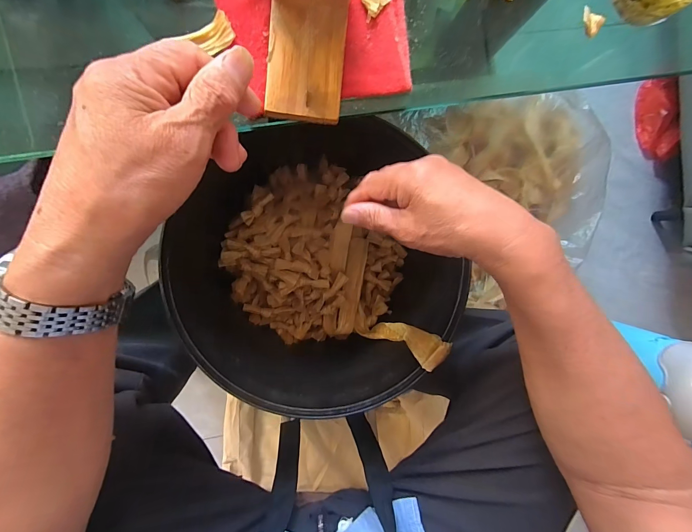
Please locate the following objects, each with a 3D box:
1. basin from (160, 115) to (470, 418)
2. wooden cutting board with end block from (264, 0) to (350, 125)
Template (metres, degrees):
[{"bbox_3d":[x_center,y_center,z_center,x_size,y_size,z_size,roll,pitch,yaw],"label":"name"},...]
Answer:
[{"bbox_3d":[-0.067,-0.010,0.445,0.321,0.226,0.357,-26,97,-4],"label":"basin"},{"bbox_3d":[-0.028,-0.171,0.231,0.059,0.068,0.106,5,94,-7],"label":"wooden cutting board with end block"}]

